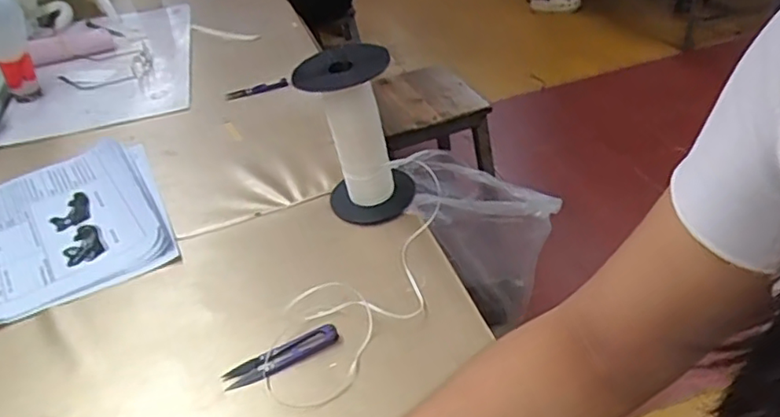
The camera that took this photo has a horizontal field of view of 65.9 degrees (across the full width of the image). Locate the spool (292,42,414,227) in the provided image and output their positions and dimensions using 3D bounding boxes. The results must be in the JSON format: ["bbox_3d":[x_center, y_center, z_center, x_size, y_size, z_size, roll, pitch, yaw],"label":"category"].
[{"bbox_3d":[-0.034,-0.074,0.640,0.106,0.175,0.086,-7,37,0],"label":"spool"}]

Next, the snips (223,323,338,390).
[{"bbox_3d":[-0.093,0.126,0.518,0.099,0.009,0.025,-22,39,-20],"label":"snips"}]

